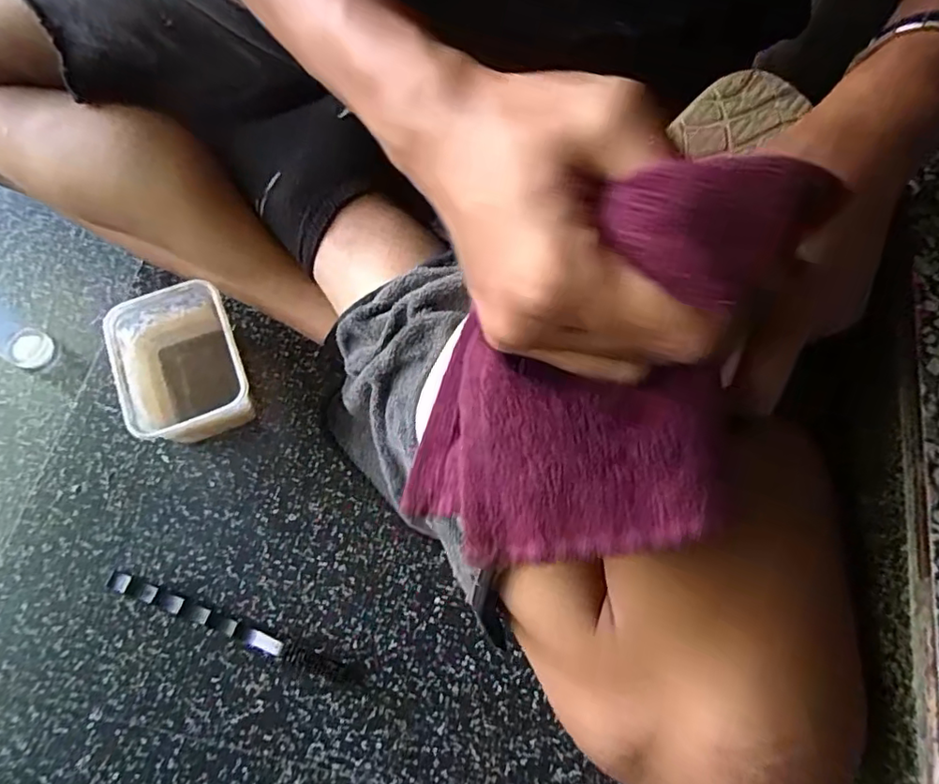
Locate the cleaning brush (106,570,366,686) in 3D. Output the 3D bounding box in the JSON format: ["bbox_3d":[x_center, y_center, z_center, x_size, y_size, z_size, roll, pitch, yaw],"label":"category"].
[{"bbox_3d":[-0.158,0.157,0.378,0.183,0.013,0.014,20,70,6],"label":"cleaning brush"}]

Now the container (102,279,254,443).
[{"bbox_3d":[-0.203,-0.016,0.418,0.082,0.060,0.106,-21,71,-8],"label":"container"}]

